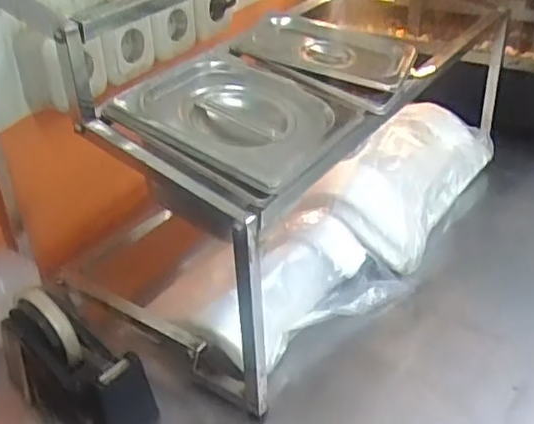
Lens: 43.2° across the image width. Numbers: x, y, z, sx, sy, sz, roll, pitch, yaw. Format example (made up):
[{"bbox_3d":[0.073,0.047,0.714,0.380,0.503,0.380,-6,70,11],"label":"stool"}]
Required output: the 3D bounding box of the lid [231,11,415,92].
[{"bbox_3d":[0.065,-0.175,0.712,0.172,0.024,0.109,15,43,8],"label":"lid"}]

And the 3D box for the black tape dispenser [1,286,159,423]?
[{"bbox_3d":[-0.182,0.147,0.636,0.146,0.112,0.069,22,41,32],"label":"black tape dispenser"}]

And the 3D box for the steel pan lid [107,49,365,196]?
[{"bbox_3d":[-0.023,-0.088,0.606,0.170,0.018,0.167,32,45,17],"label":"steel pan lid"}]

